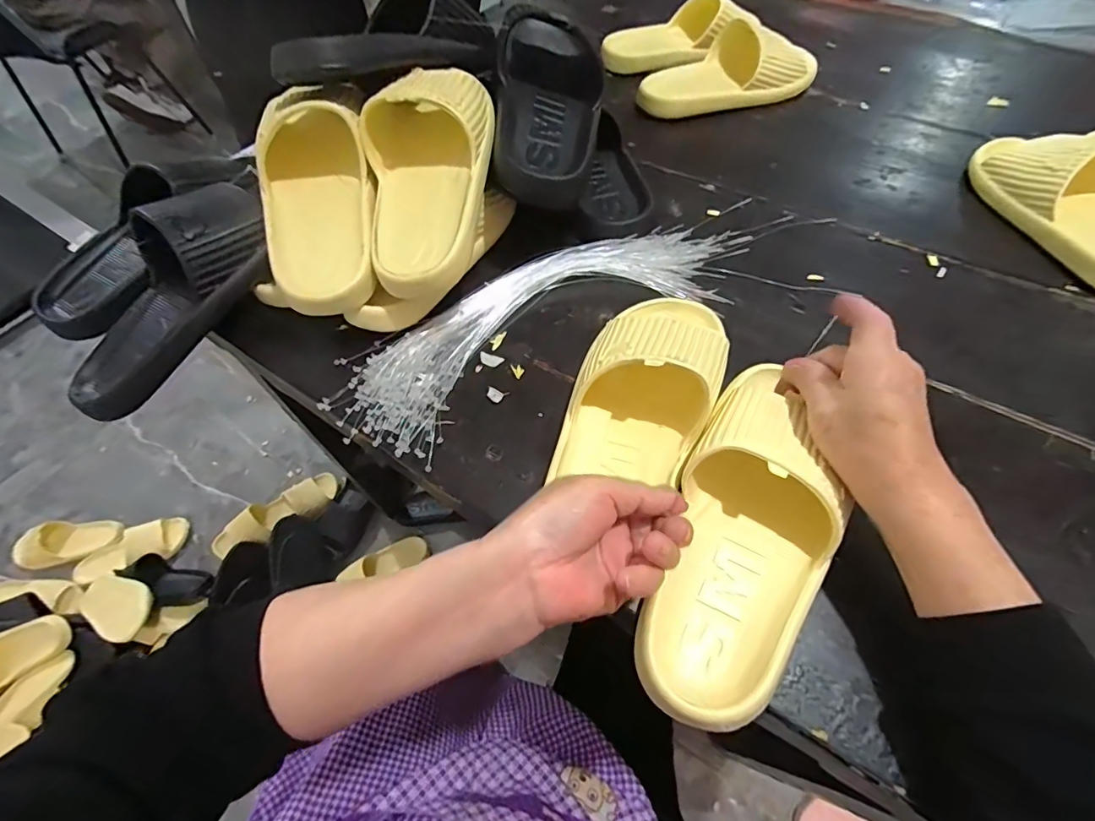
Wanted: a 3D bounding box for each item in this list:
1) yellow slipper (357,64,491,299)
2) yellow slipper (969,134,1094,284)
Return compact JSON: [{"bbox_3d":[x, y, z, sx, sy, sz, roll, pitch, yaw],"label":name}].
[{"bbox_3d":[-0.100,-0.192,0.408,0.100,0.083,0.210,-2,73,0],"label":"yellow slipper"},{"bbox_3d":[0.497,-0.191,0.451,0.085,0.064,0.238,-10,57,-5],"label":"yellow slipper"}]

